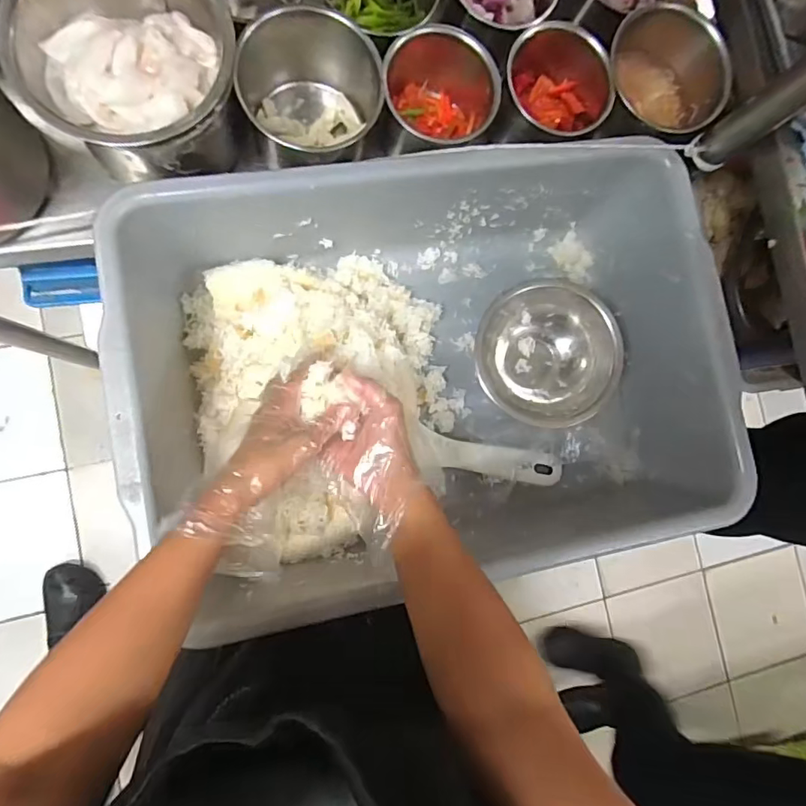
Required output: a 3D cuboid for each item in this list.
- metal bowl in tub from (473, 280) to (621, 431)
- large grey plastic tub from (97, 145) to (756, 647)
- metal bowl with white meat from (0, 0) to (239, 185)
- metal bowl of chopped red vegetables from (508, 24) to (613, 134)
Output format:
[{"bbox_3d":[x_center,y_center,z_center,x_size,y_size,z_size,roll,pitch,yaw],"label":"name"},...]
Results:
[{"bbox_3d":[0.169,-0.056,0.623,0.163,0.081,0.163,0,88,-9],"label":"metal bowl in tub"},{"bbox_3d":[0.032,-0.028,0.568,0.589,0.185,0.394,-10,89,-10],"label":"large grey plastic tub"},{"bbox_3d":[-0.229,-0.282,0.437,0.156,0.139,0.153,0,88,-9],"label":"metal bowl with white meat"},{"bbox_3d":[0.174,-0.354,0.550,0.115,0.081,0.117,0,88,-9],"label":"metal bowl of chopped red vegetables"}]

